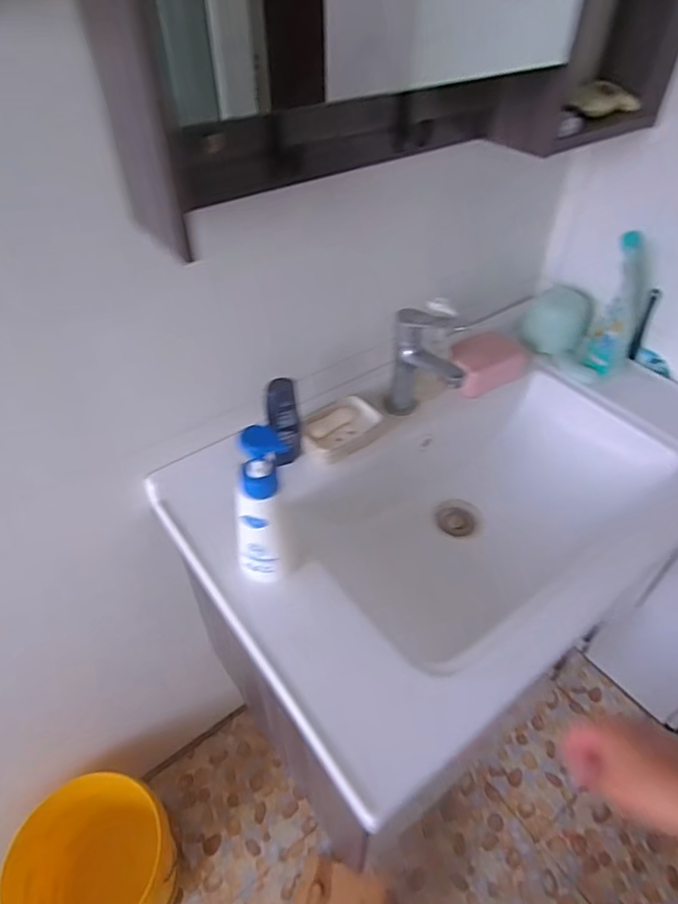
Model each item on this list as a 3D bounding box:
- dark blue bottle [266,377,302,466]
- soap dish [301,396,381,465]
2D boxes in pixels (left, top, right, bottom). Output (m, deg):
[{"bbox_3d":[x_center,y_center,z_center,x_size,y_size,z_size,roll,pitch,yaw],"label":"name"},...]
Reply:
[{"bbox_3d":[-0.074,-0.039,0.742,0.041,0.127,0.030,2,39,-6],"label":"dark blue bottle"},{"bbox_3d":[0.006,-0.039,0.808,0.113,0.030,0.068,-29,51,-36],"label":"soap dish"}]

